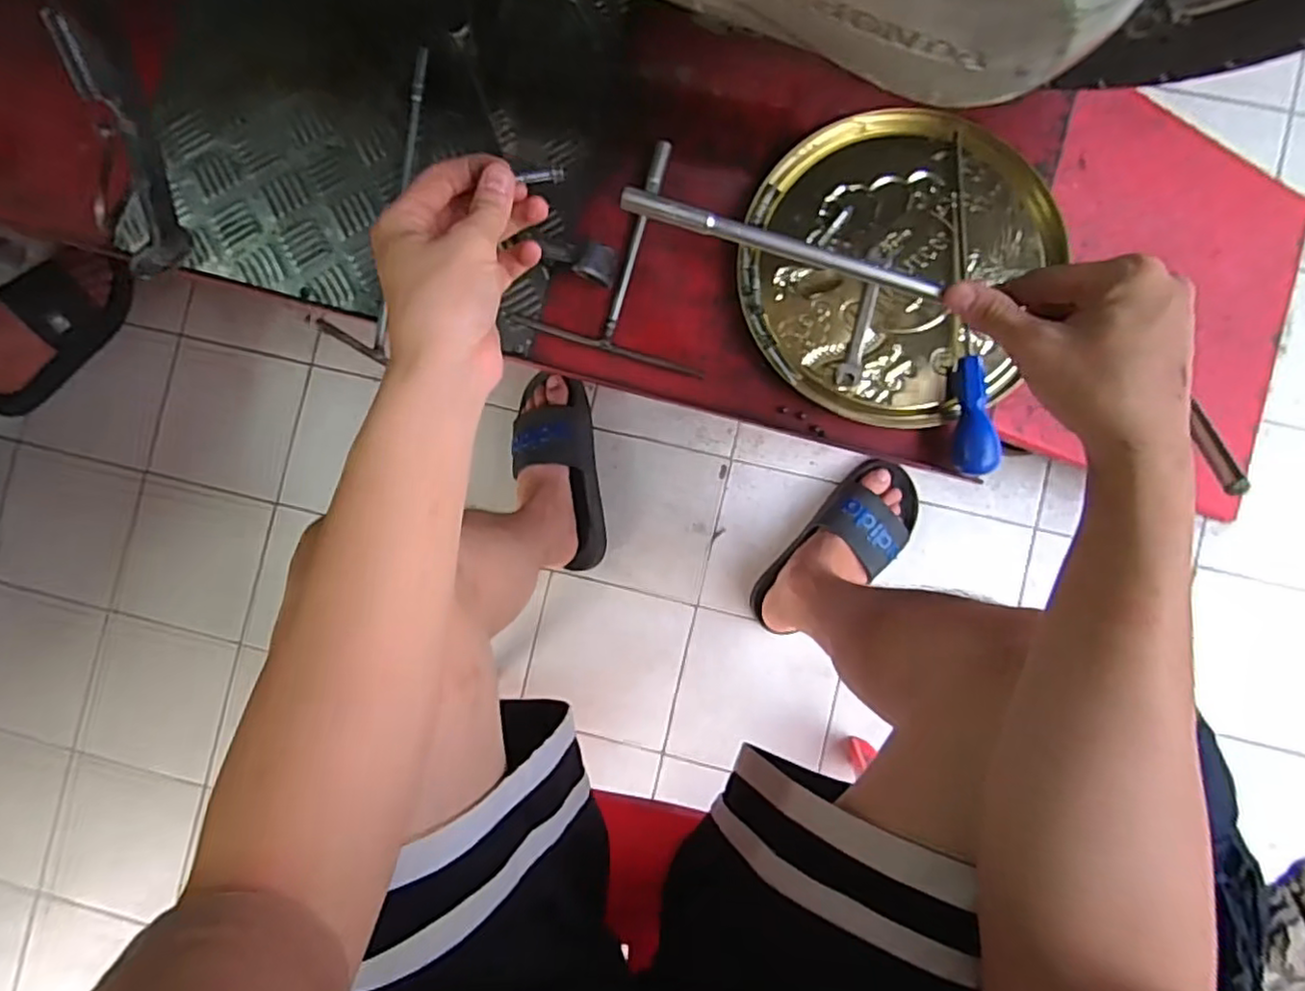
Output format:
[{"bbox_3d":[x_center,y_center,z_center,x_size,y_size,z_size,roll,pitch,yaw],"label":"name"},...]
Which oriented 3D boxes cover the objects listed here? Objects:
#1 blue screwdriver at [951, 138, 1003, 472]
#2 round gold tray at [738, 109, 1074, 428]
[{"bbox_3d":[0.258,-0.157,0.540,0.028,0.028,0.281,1,83,4],"label":"blue screwdriver"},{"bbox_3d":[0.201,-0.194,0.556,0.237,0.018,0.253,0,88,4],"label":"round gold tray"}]

